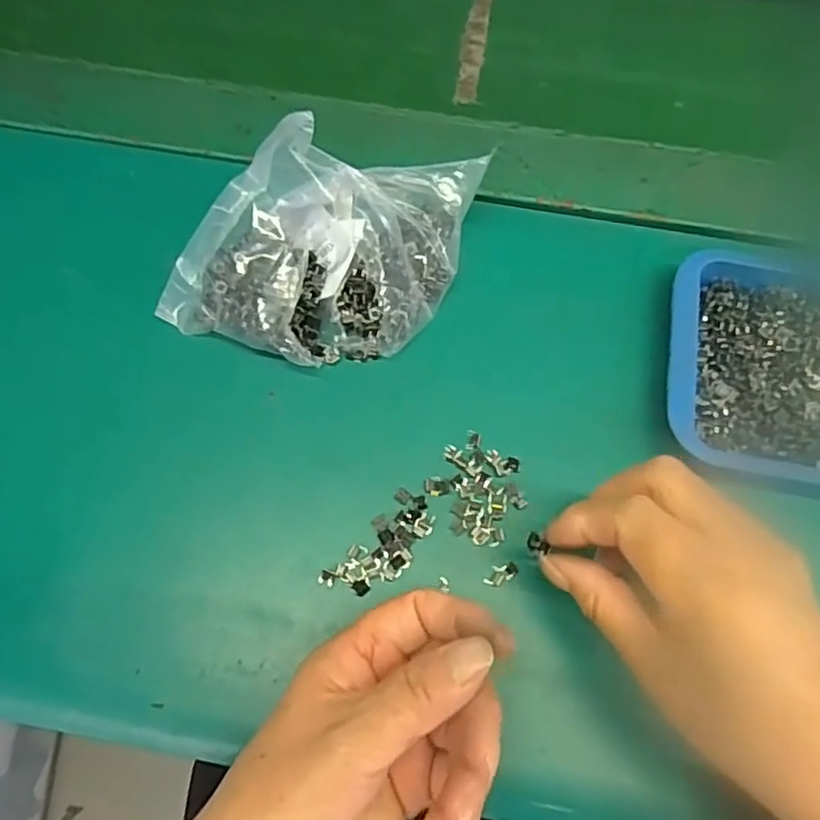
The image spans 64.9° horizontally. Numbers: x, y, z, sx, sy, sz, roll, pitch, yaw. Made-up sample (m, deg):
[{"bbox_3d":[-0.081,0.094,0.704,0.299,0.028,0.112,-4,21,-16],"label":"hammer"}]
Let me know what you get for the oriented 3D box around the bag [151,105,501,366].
[{"bbox_3d":[-0.045,-0.086,0.326,0.134,0.072,0.120,18,71,6],"label":"bag"}]

